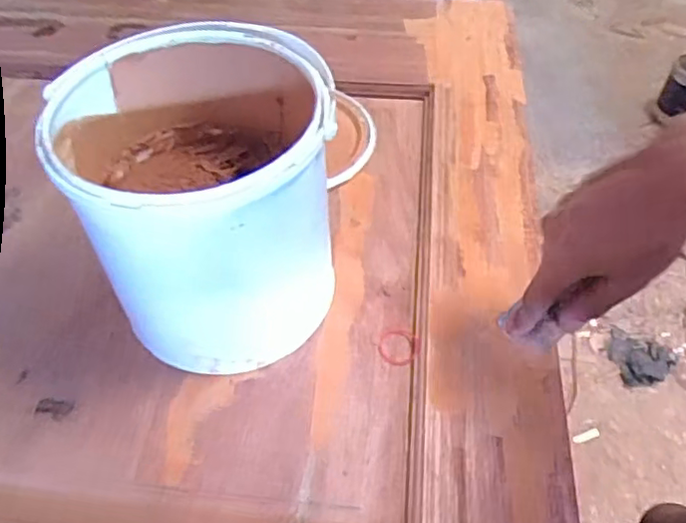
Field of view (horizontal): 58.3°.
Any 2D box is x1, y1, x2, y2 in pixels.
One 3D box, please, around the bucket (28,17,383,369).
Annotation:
[{"bbox_3d":[-0.095,-0.042,0.466,0.180,0.190,0.178,-2,50,2],"label":"bucket"}]

